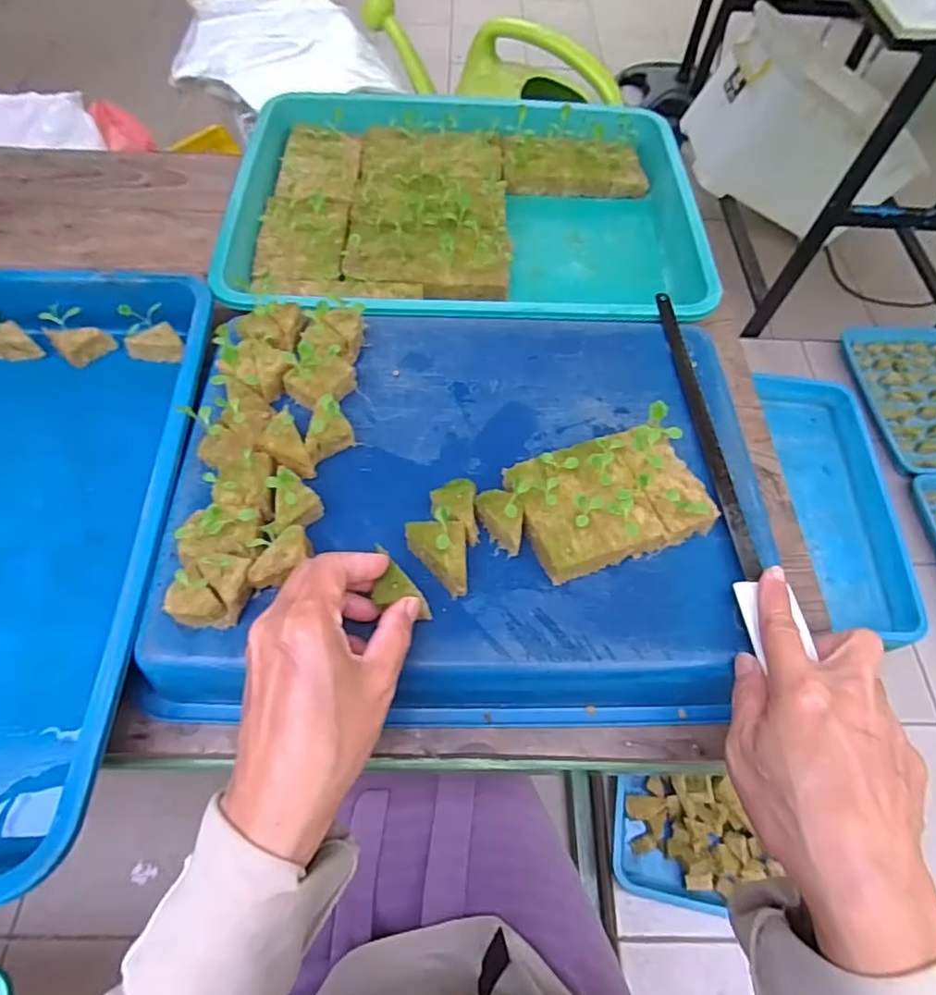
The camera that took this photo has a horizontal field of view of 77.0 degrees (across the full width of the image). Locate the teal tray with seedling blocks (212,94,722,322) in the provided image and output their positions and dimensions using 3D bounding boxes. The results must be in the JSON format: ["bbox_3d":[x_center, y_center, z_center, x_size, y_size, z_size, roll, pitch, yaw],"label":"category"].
[{"bbox_3d":[-0.001,-0.255,0.547,0.410,0.054,0.312,1,61,-1],"label":"teal tray with seedling blocks"}]

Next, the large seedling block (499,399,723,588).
[{"bbox_3d":[0.088,-0.003,0.358,0.113,0.030,0.076,-17,63,-11],"label":"large seedling block"}]

